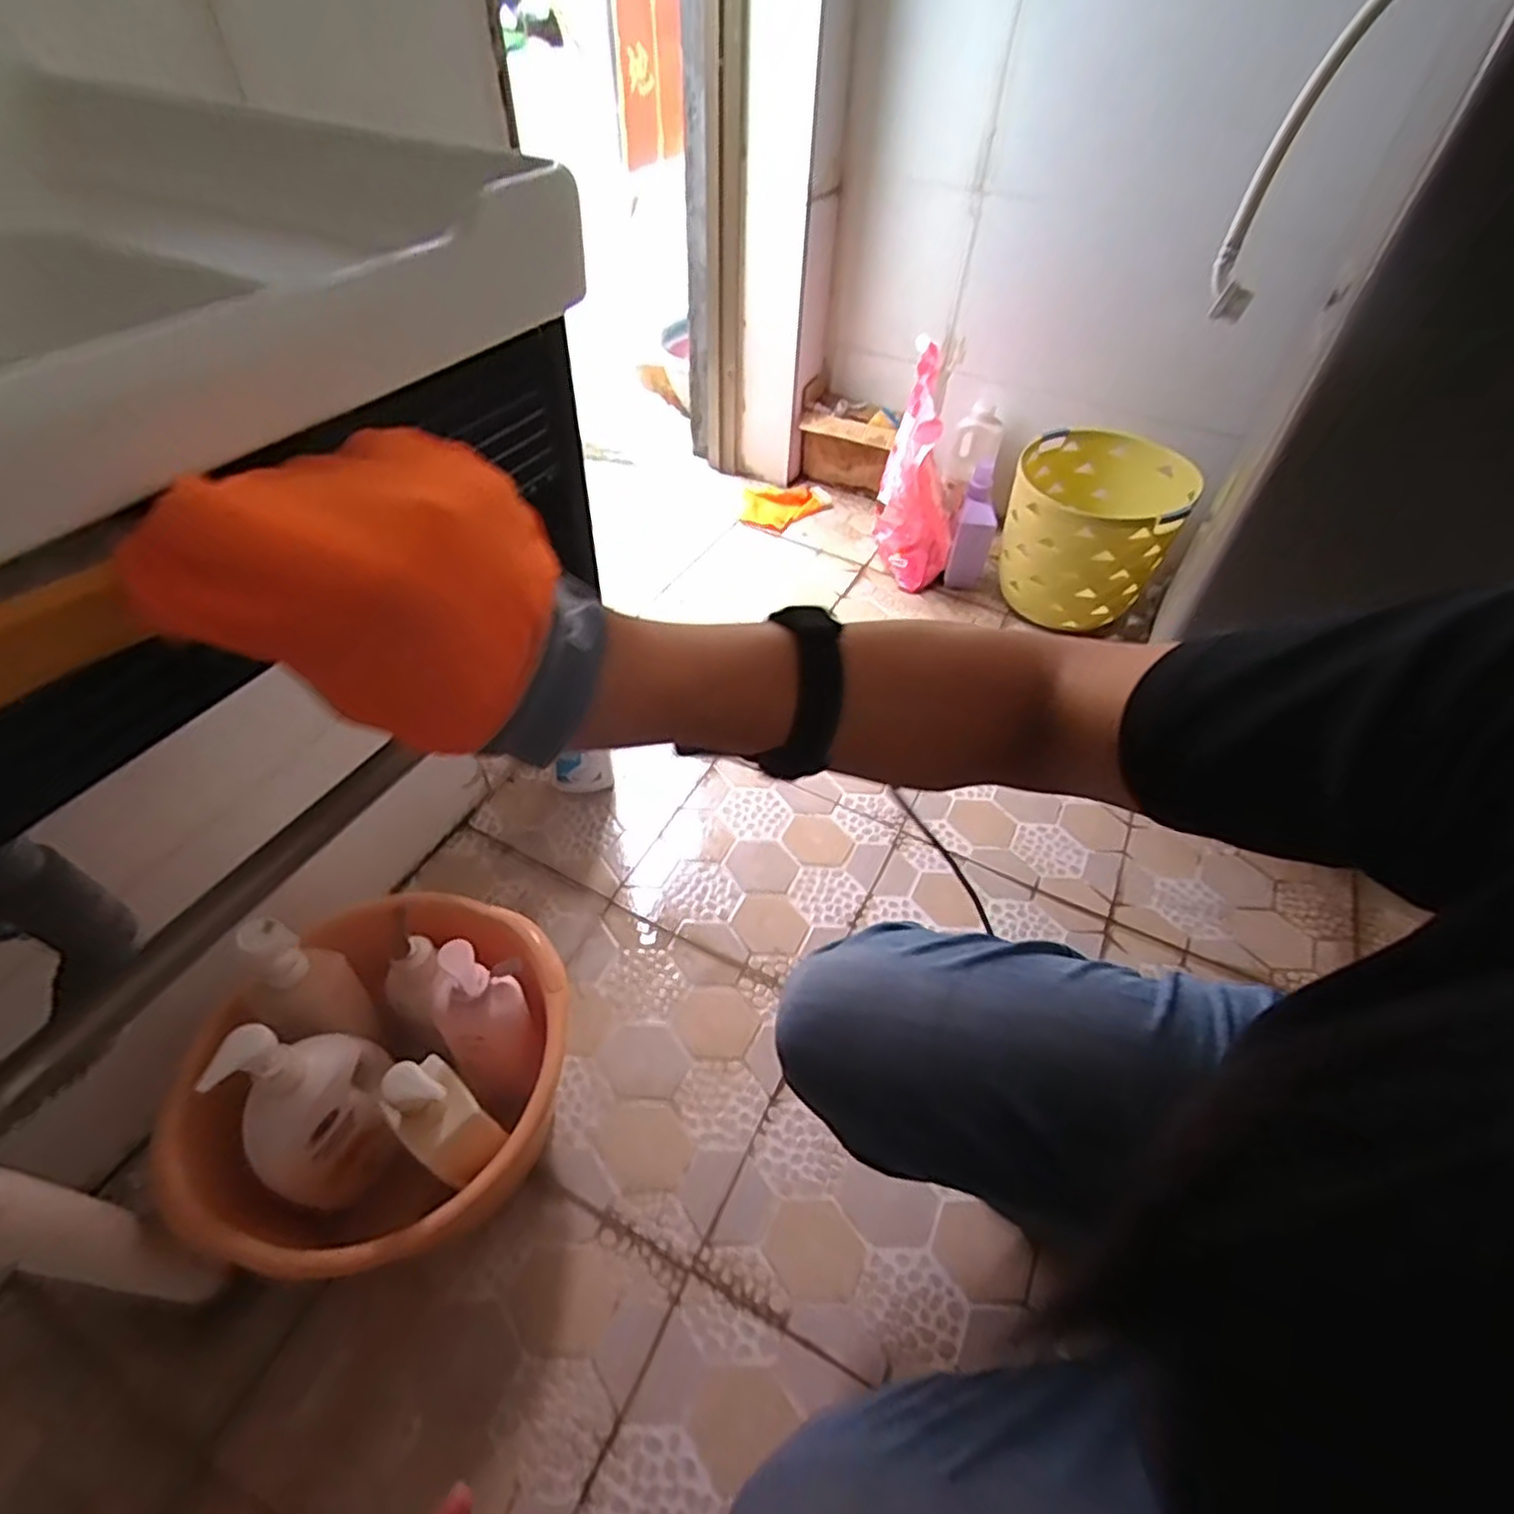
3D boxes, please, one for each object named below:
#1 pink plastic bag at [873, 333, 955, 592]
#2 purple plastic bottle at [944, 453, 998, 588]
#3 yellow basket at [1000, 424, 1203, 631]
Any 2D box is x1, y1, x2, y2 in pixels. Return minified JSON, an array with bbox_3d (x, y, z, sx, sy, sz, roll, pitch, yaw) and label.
[{"bbox_3d":[0.330,-0.548,1.482,0.159,0.377,0.298,12,48,8],"label":"pink plastic bag"},{"bbox_3d":[0.432,-0.455,1.480,0.077,0.227,0.057,17,50,9],"label":"purple plastic bottle"},{"bbox_3d":[0.619,-0.430,1.436,0.292,0.260,0.346,23,50,17],"label":"yellow basket"}]

